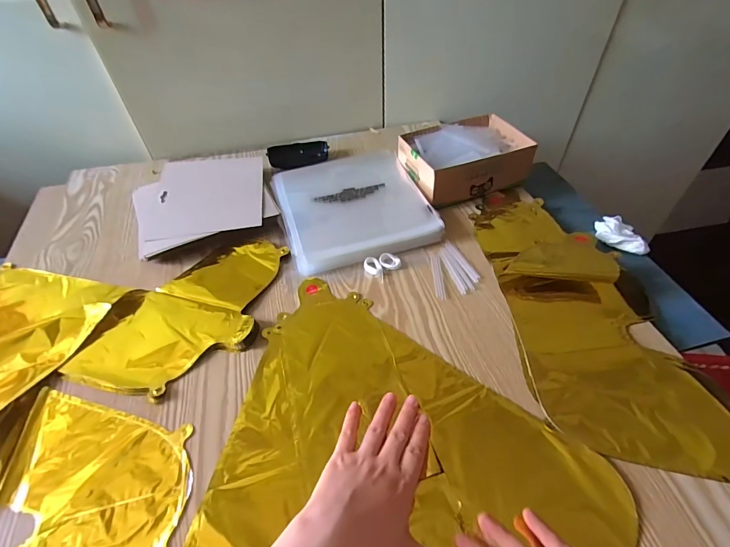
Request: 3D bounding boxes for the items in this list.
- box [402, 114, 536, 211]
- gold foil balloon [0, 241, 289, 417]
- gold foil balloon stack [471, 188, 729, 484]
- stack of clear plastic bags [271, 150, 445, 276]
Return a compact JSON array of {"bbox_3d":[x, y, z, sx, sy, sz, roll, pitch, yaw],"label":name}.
[{"bbox_3d":[0.162,-0.192,0.629,0.197,0.072,0.147,-18,50,-12],"label":"box"},{"bbox_3d":[-0.321,0.059,0.461,0.413,0.018,0.225,-8,48,-3],"label":"gold foil balloon"},{"bbox_3d":[0.261,0.024,0.454,0.188,0.025,0.414,-6,48,-2],"label":"gold foil balloon stack"},{"bbox_3d":[-0.021,-0.105,0.586,0.210,0.029,0.213,-16,49,-10],"label":"stack of clear plastic bags"}]

